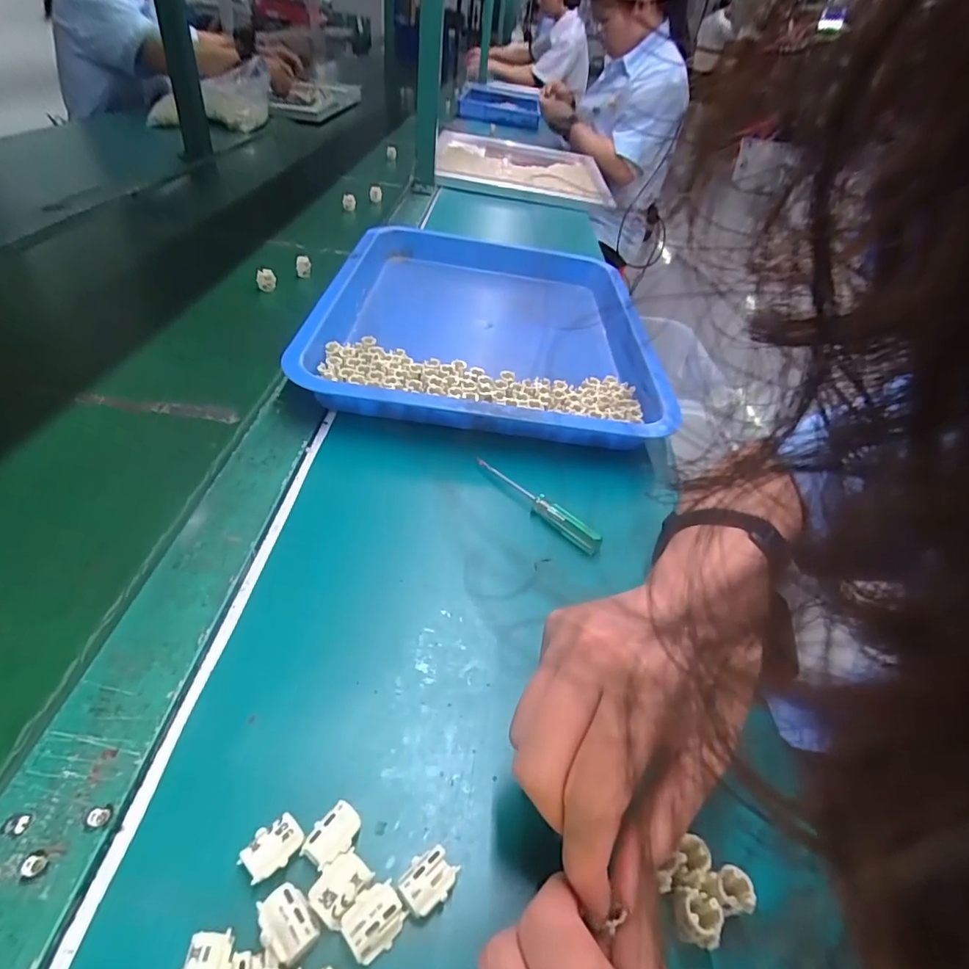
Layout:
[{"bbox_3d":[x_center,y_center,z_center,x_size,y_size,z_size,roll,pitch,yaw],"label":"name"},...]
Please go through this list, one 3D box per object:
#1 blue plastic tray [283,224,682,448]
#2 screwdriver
[{"bbox_3d":[0.009,-0.182,0.587,0.344,0.059,0.421,5,41,-4],"label":"blue plastic tray"},{"bbox_3d":[0.038,0.012,0.389,0.012,0.009,0.115,-28,53,-34],"label":"screwdriver"}]

